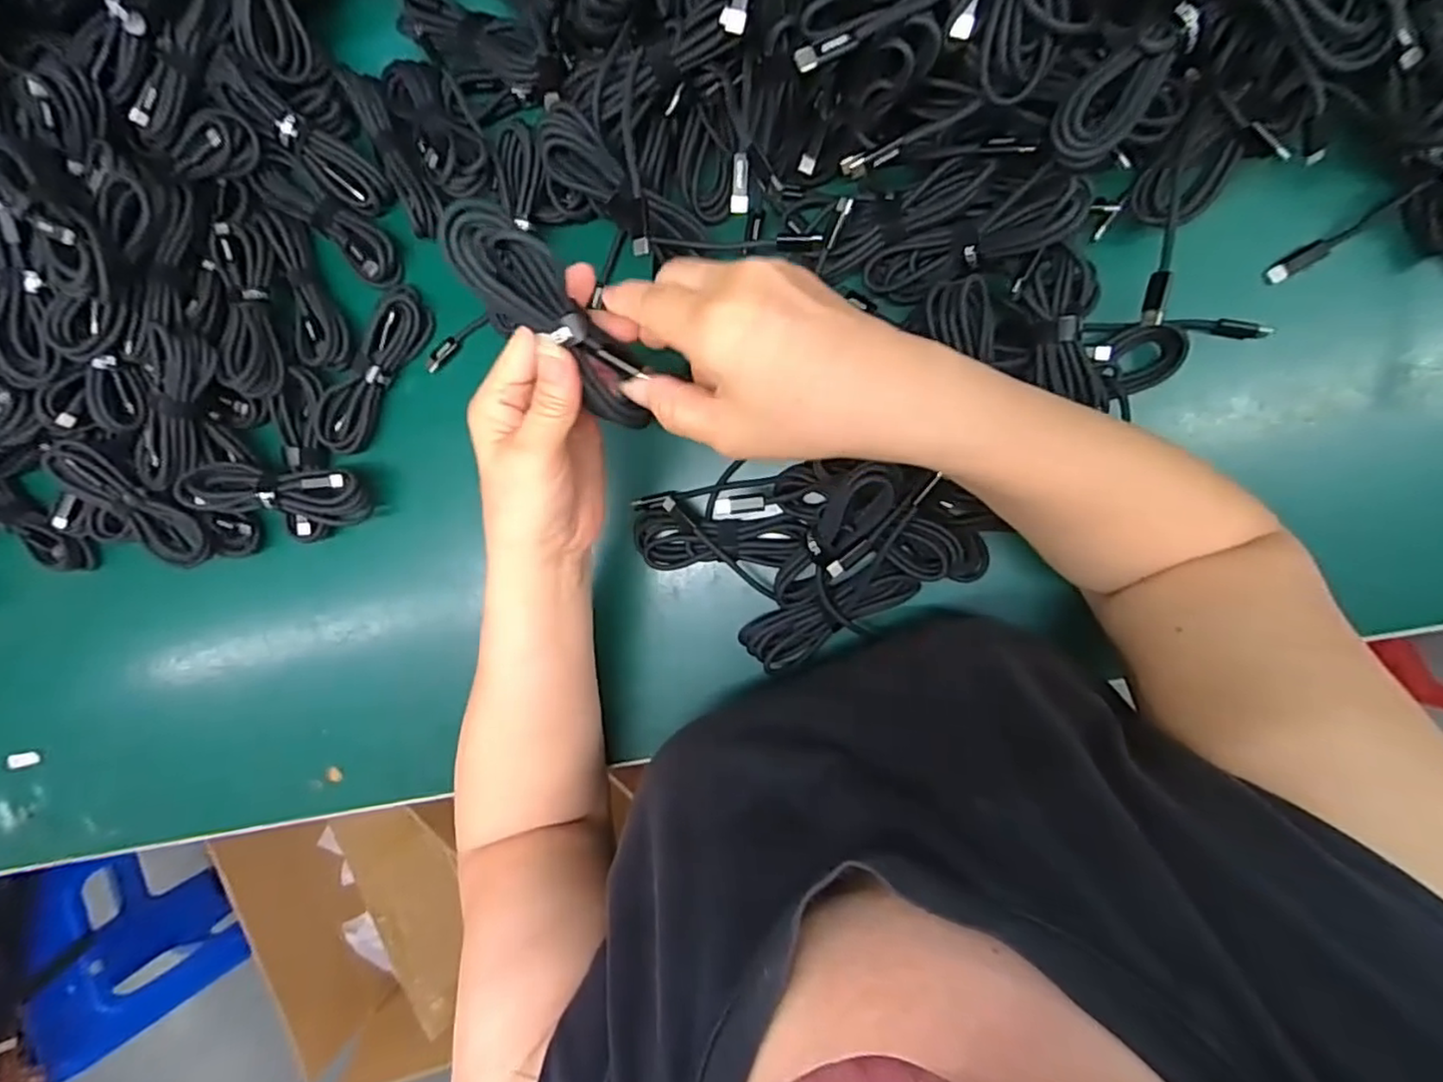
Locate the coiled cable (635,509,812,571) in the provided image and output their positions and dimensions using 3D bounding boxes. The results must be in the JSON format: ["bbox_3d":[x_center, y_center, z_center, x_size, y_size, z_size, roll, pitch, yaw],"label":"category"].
[{"bbox_3d":[-0.003,0.001,0.399,0.106,0.021,0.033,3,96,8],"label":"coiled cable"}]

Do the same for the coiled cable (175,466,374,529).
[{"bbox_3d":[-0.288,-0.029,0.428,0.109,0.034,0.036,3,96,8],"label":"coiled cable"}]

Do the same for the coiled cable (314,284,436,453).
[{"bbox_3d":[-0.229,-0.110,0.428,0.034,0.016,0.114,39,99,3],"label":"coiled cable"}]

